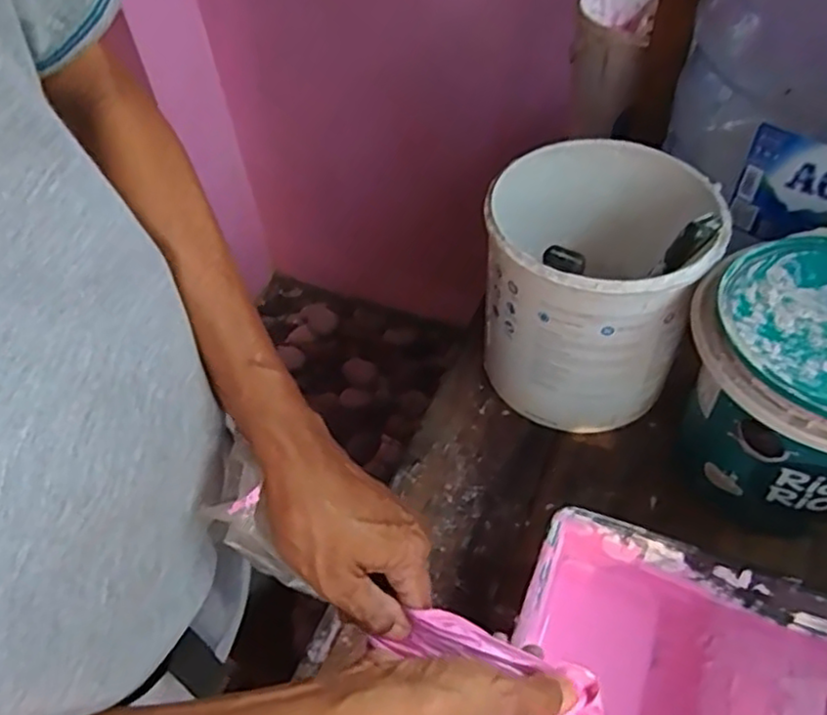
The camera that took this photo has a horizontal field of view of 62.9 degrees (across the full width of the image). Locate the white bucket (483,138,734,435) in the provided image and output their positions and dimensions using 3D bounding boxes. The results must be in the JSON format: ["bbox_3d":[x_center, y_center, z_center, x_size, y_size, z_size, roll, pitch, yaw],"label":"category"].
[{"bbox_3d":[0.155,-0.055,0.592,0.168,0.198,0.174,-2,49,2],"label":"white bucket"}]

